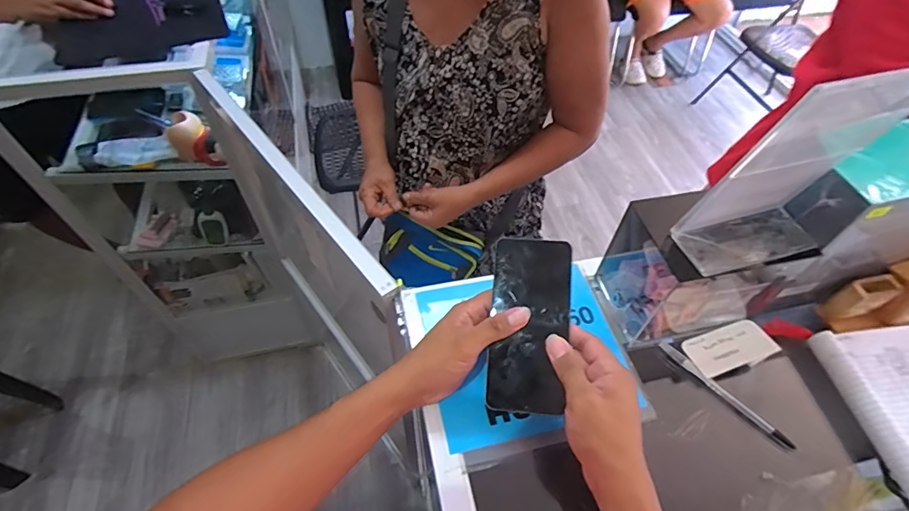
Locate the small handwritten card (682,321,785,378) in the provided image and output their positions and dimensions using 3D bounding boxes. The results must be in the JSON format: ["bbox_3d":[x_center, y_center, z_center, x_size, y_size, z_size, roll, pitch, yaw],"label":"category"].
[{"bbox_3d":[0.302,0.102,0.503,0.088,0.005,0.049,-21,43,-3],"label":"small handwritten card"}]

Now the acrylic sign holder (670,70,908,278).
[{"bbox_3d":[0.276,-0.065,0.366,0.127,0.177,0.054,-11,54,-10],"label":"acrylic sign holder"}]

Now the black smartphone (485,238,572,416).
[{"bbox_3d":[0.071,0.066,0.440,0.073,0.011,0.163,8,81,4],"label":"black smartphone"}]

